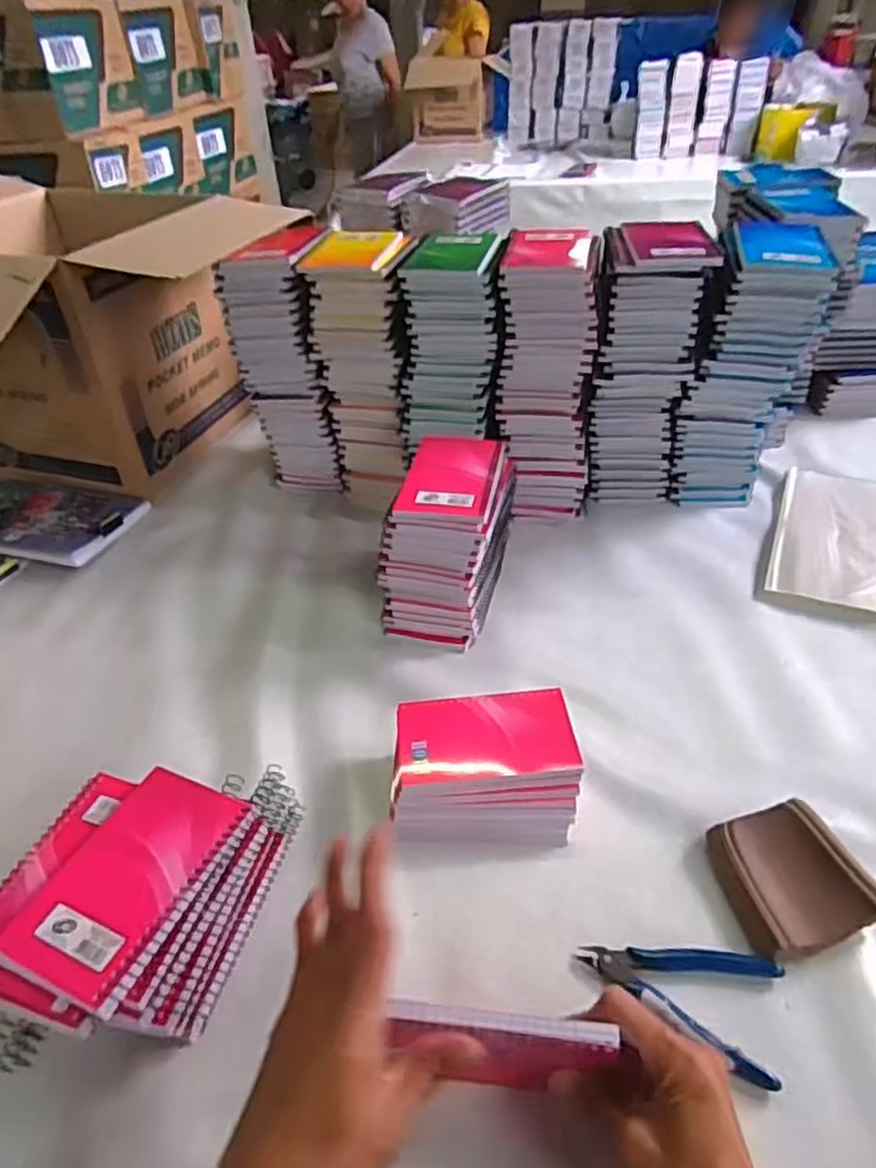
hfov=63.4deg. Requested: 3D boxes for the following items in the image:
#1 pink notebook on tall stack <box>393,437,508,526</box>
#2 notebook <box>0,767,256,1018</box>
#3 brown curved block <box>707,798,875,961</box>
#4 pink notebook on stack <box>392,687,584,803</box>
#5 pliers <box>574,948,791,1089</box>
[{"bbox_3d":[0.015,-0.099,0.653,0.084,0.011,0.129,5,40,9],"label":"pink notebook on tall stack"},{"bbox_3d":[-0.182,0.172,0.420,0.083,0.009,0.132,14,42,18],"label":"notebook"},{"bbox_3d":[0.233,0.194,0.469,0.080,0.029,0.086,-9,40,-9],"label":"brown curved block"},{"bbox_3d":[0.034,0.117,0.531,0.133,0.013,0.083,-5,39,-3],"label":"pink notebook on stack"},{"bbox_3d":[0.153,0.238,0.434,0.116,0.009,0.069,22,45,27],"label":"pliers"}]

